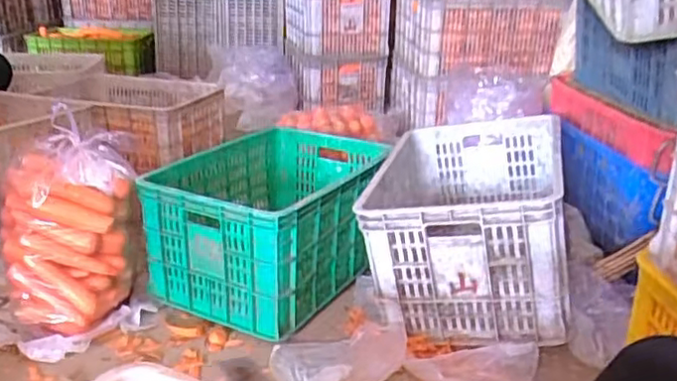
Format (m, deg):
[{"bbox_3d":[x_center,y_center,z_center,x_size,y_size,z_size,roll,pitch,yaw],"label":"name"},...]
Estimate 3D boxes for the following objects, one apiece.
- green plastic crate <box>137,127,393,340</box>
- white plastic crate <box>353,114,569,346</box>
[{"bbox_3d":[-0.131,0.046,1.394,0.366,0.246,0.514,13,24,27],"label":"green plastic crate"},{"bbox_3d":[0.265,0.047,1.302,0.376,0.261,0.511,6,22,11],"label":"white plastic crate"}]

